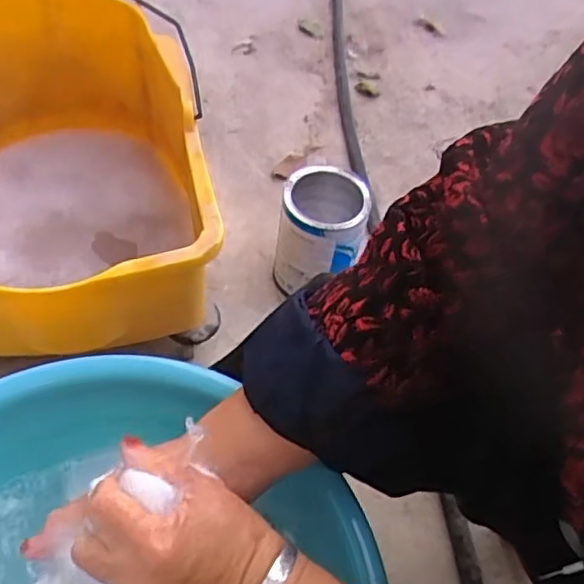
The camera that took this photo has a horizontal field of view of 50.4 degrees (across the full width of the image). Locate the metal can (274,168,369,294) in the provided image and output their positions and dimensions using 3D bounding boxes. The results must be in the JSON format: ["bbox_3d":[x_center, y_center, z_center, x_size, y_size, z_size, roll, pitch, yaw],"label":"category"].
[{"bbox_3d":[0.042,-0.082,0.956,0.120,0.190,0.123,3,54,-4],"label":"metal can"}]

